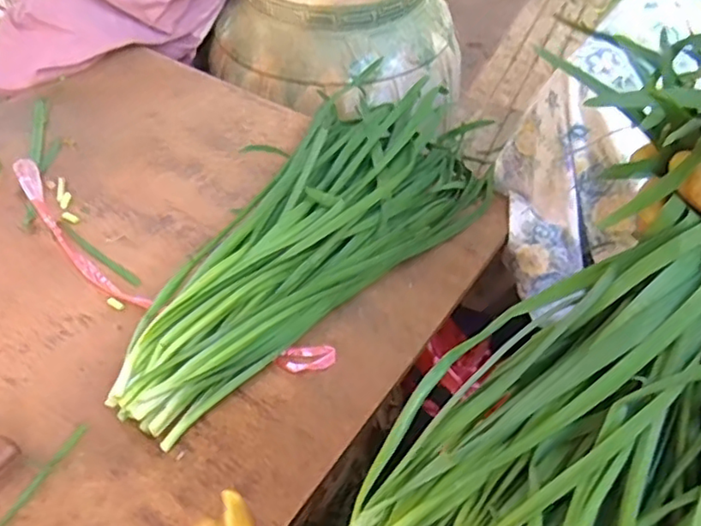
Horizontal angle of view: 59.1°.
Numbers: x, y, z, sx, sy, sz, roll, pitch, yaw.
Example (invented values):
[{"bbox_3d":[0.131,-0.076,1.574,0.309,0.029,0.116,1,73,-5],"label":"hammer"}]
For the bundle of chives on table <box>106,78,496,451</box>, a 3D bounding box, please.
[{"bbox_3d":[-0.040,-0.034,0.525,0.191,0.037,0.409,33,56,27],"label":"bundle of chives on table"}]

